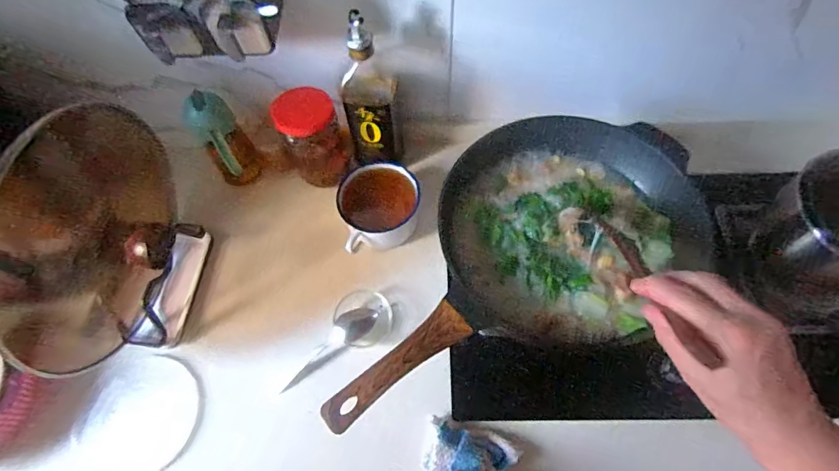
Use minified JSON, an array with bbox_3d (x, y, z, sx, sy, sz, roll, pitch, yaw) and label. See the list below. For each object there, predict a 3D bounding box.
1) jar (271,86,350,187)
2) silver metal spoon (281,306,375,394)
[{"bbox_3d":[-0.173,-0.162,0.723,0.095,0.150,0.078,-29,65,-11],"label":"jar"},{"bbox_3d":[-0.145,0.177,0.673,0.185,0.032,0.043,-44,68,2],"label":"silver metal spoon"}]

